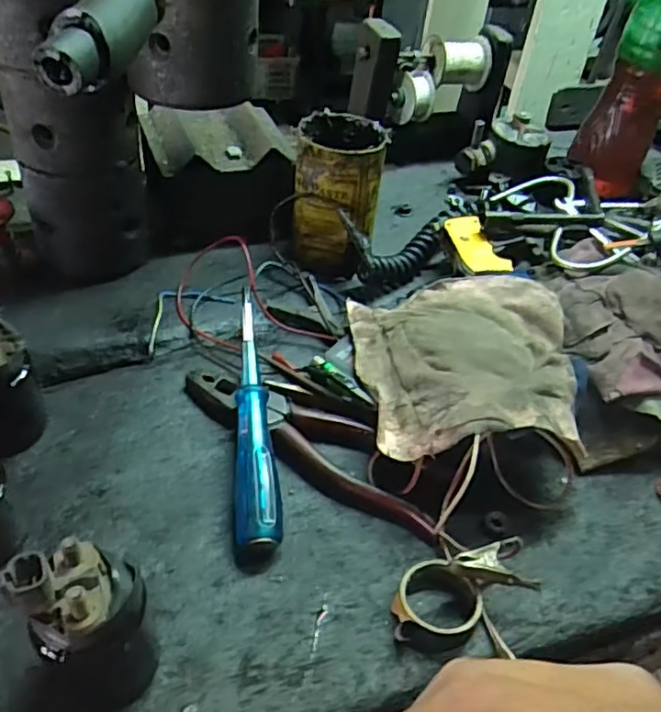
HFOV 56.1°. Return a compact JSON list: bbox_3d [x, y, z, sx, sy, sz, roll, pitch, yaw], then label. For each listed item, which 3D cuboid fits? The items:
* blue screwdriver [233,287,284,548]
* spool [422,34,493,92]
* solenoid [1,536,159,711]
[{"bbox_3d":[-0.049,0.029,0.407,0.027,0.027,0.197,0,55,-8],"label":"blue screwdriver"},{"bbox_3d":[0.133,-0.315,0.665,0.065,0.047,0.045,-11,45,-19],"label":"spool"},{"bbox_3d":[-0.109,0.121,0.279,0.054,0.089,0.046,-28,53,-32],"label":"solenoid"}]

